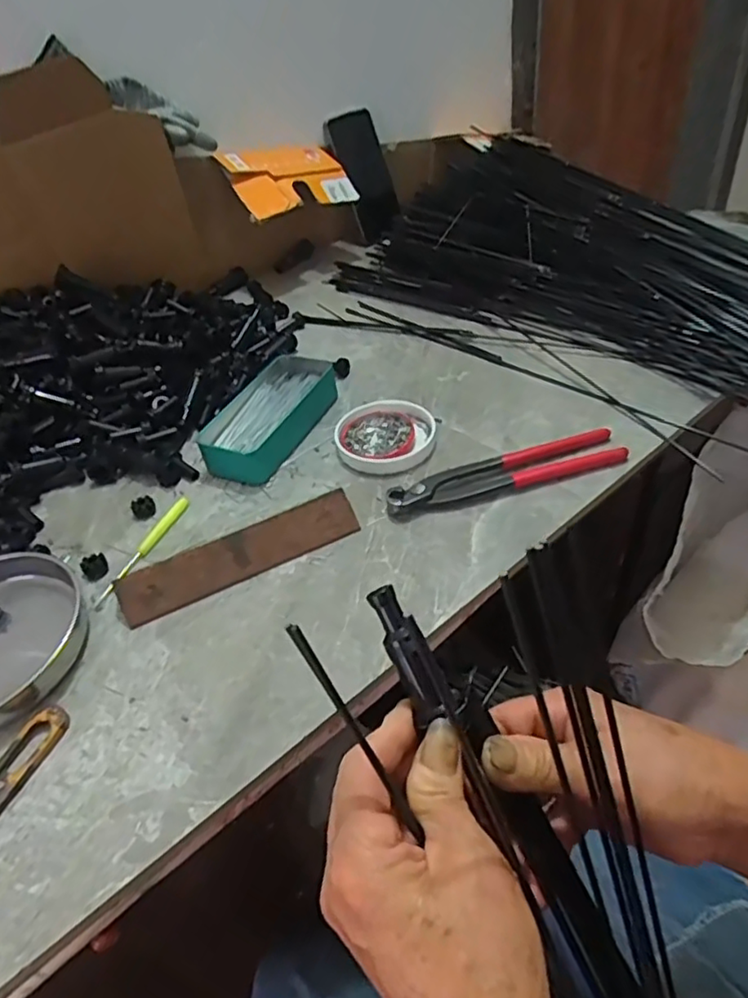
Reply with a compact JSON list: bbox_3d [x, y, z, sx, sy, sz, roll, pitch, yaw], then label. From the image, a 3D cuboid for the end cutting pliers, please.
[{"bbox_3d":[0.108,-0.020,0.503,0.194,0.013,0.037,-18,43,-9],"label":"end cutting pliers"}]

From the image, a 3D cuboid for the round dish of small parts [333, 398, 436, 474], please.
[{"bbox_3d":[0.012,-0.059,0.560,0.085,0.016,0.091,-5,43,5],"label":"round dish of small parts"}]

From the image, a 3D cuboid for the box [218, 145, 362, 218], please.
[{"bbox_3d":[-0.105,-0.412,0.799,0.159,0.020,0.106,-27,76,-33],"label":"box"}]

